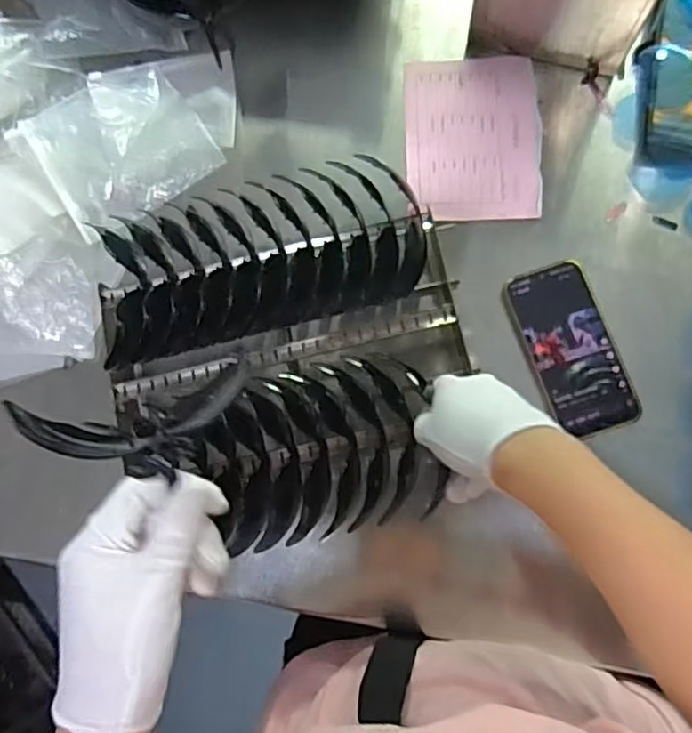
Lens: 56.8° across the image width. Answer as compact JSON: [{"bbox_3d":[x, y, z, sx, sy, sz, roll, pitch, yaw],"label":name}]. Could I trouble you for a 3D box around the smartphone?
[{"bbox_3d":[0.203,-0.016,0.580,0.076,0.007,0.158,-19,79,2],"label":"smartphone"}]

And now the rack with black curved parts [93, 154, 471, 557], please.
[{"bbox_3d":[-0.055,-0.010,0.554,0.296,0.067,0.305,-8,80,3],"label":"rack with black curved parts"}]

